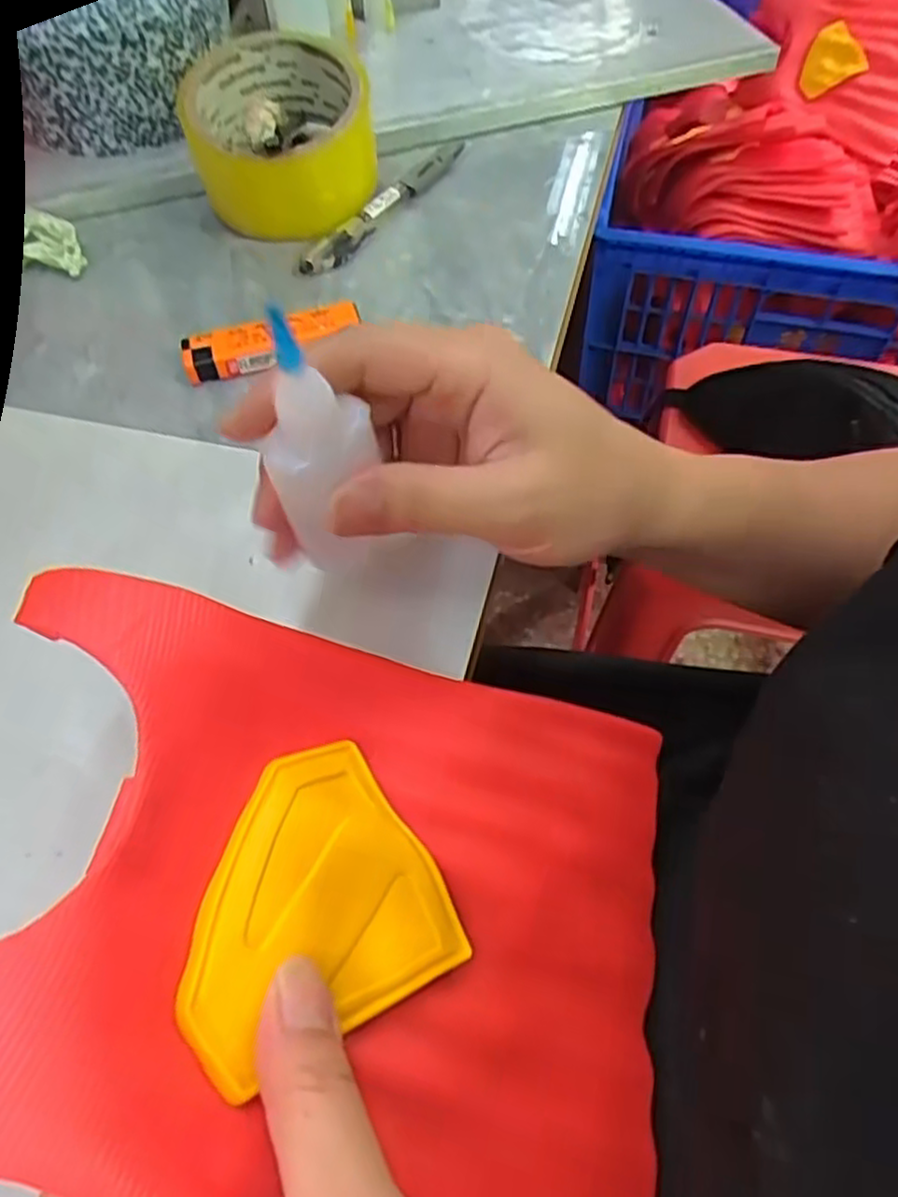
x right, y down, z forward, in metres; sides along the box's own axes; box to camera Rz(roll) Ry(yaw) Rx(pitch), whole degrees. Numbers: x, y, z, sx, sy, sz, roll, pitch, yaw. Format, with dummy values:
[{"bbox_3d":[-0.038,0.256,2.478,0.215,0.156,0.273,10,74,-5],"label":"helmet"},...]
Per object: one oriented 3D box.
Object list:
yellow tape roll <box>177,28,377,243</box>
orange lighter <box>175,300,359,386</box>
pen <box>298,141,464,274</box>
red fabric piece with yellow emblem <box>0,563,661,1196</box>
[{"bbox_3d":[-0.085,-0.236,0.381,0.088,0.065,0.085,-12,58,-6],"label":"yellow tape roll"},{"bbox_3d":[-0.080,-0.116,0.338,0.079,0.016,0.020,-18,58,-10],"label":"orange lighter"},{"bbox_3d":[-0.033,-0.206,0.387,0.015,0.012,0.123,29,62,18],"label":"pen"},{"bbox_3d":[-0.023,0.082,0.194,0.211,0.017,0.172,30,49,-20],"label":"red fabric piece with yellow emblem"}]

